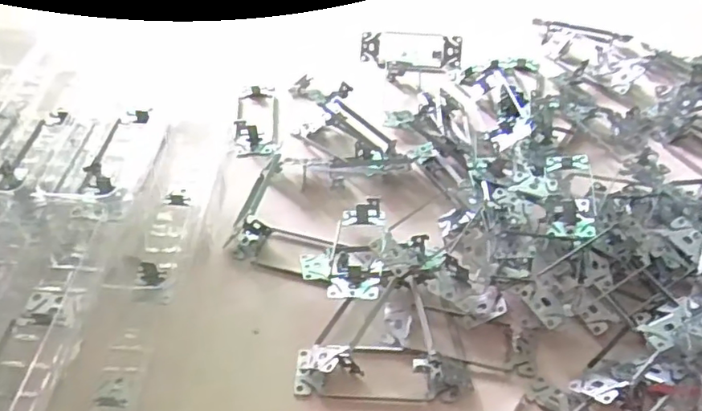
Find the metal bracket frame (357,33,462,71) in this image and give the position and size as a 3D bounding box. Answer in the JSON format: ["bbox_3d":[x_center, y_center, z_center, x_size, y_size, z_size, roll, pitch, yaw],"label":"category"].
[{"bbox_3d":[0.062,-0.159,0.610,0.105,0.027,0.058,5,49,3],"label":"metal bracket frame"}]

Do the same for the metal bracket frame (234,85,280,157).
[{"bbox_3d":[-0.089,-0.086,0.556,0.039,0.021,0.096,-4,48,-5],"label":"metal bracket frame"}]

